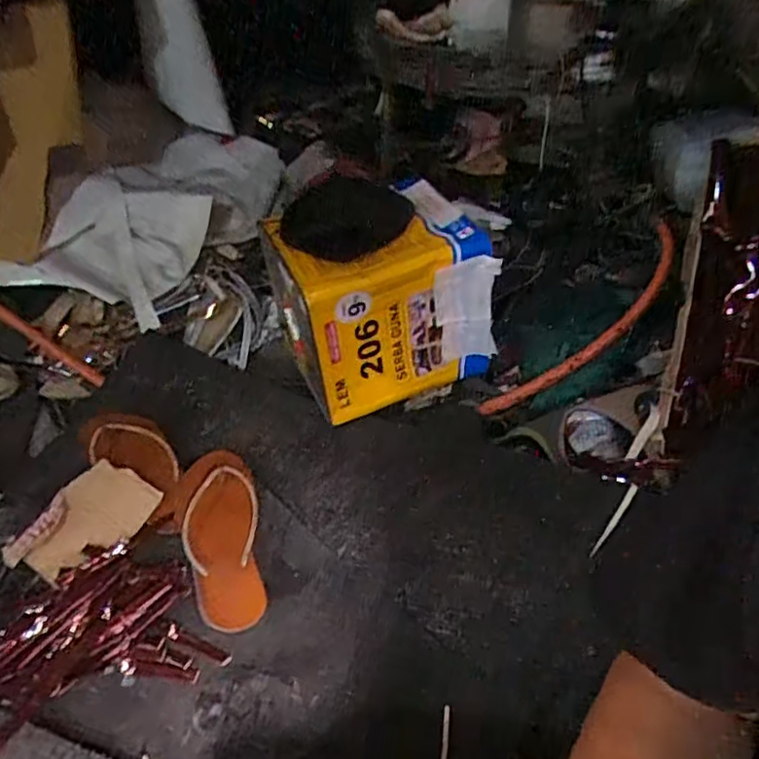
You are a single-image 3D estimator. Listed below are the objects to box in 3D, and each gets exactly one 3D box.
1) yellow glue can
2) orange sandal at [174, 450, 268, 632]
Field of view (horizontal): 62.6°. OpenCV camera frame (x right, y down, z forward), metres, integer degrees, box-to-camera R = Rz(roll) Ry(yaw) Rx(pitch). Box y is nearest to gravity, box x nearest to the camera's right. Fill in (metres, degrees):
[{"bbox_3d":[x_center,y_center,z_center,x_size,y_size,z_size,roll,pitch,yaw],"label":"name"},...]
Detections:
[{"bbox_3d":[0.004,-0.108,0.902,0.285,0.231,0.187,-16,36,-20],"label":"yellow glue can"},{"bbox_3d":[-0.188,0.181,0.739,0.094,0.036,0.234,-12,53,-9],"label":"orange sandal"}]

